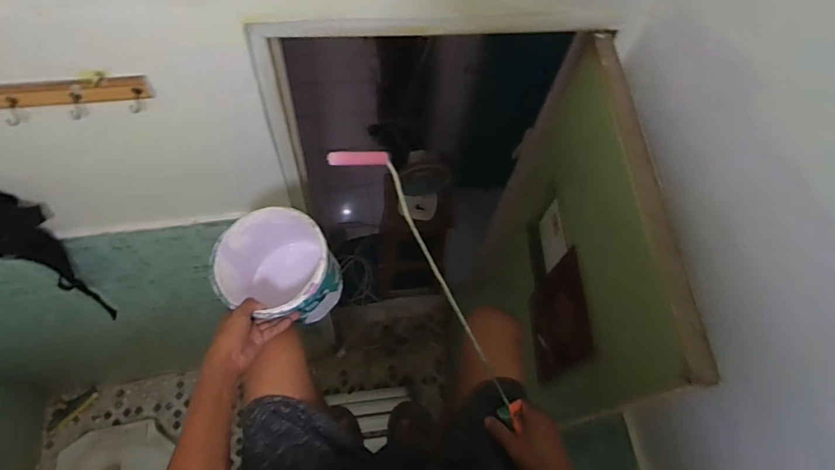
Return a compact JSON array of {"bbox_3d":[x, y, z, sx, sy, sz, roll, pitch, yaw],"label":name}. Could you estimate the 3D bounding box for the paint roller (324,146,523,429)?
[{"bbox_3d":[0.027,0.046,0.717,0.107,0.021,0.496,-22,69,-36],"label":"paint roller"}]

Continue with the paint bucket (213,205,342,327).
[{"bbox_3d":[-0.221,0.067,0.736,0.167,0.159,0.167,2,61,-3],"label":"paint bucket"}]

